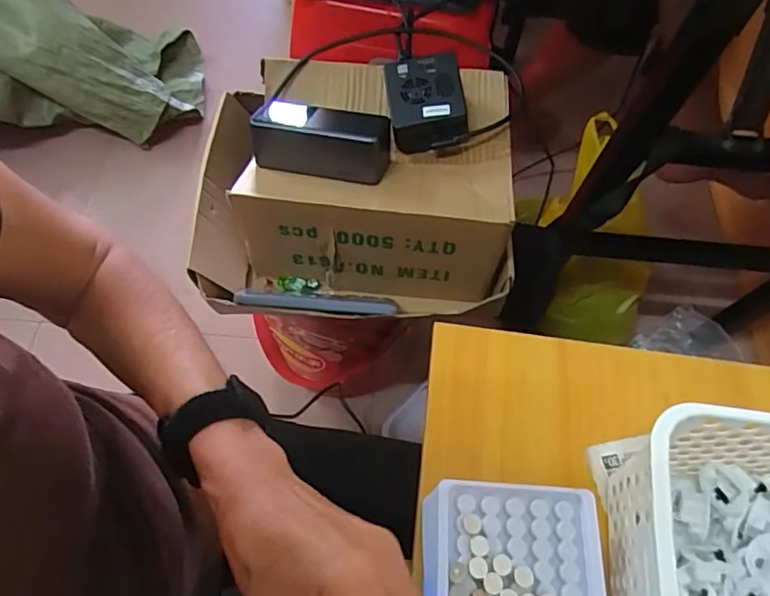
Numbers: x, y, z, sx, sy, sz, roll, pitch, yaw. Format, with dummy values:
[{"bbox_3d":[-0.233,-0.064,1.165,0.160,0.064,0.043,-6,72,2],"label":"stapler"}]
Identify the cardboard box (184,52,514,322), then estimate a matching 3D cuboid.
[{"bbox_3d":[-0.038,-0.111,0.601,0.320,0.157,0.233,1,63,-2],"label":"cardboard box"}]

